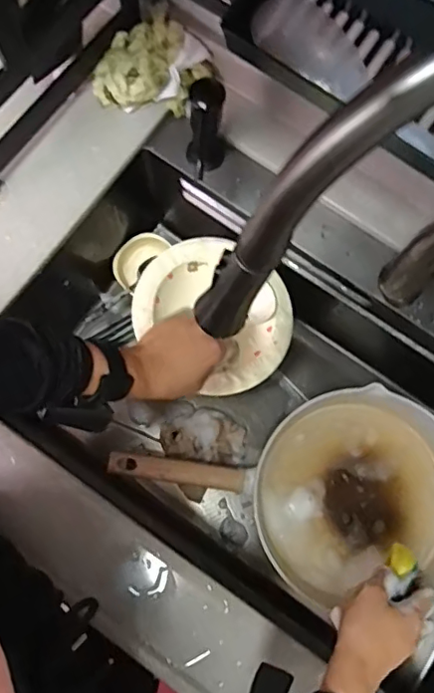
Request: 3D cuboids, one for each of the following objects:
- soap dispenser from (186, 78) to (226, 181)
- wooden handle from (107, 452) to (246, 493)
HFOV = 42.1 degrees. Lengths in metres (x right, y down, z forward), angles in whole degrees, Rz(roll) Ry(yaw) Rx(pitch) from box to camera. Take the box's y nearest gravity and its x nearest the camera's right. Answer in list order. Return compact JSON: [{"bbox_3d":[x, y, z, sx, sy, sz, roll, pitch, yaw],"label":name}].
[{"bbox_3d":[-0.012,-0.247,0.632,0.041,0.116,0.053,4,78,0],"label":"soap dispenser"},{"bbox_3d":[-0.051,0.161,0.726,0.174,0.015,0.034,10,67,-8],"label":"wooden handle"}]

